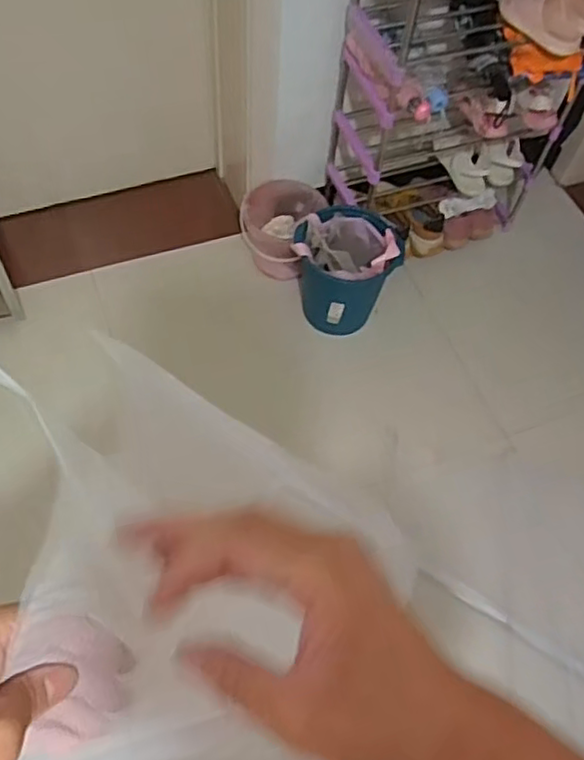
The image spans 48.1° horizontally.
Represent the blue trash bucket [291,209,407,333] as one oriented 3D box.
[{"bbox_3d":[0.136,-0.284,1.665,0.245,0.259,0.266,2,59,-3],"label":"blue trash bucket"}]

